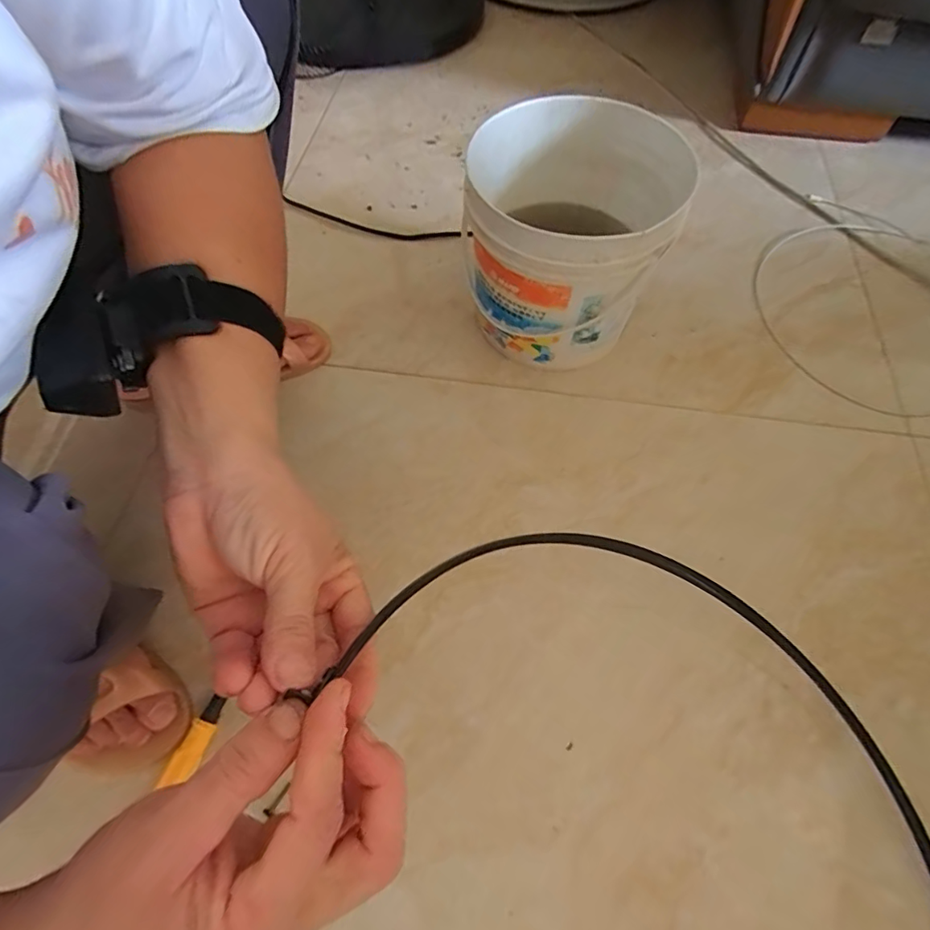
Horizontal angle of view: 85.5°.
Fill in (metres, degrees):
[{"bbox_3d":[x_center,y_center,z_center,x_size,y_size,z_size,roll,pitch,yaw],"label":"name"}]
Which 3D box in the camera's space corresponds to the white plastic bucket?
[{"bbox_3d":[0.102,-0.237,0.549,0.201,0.190,0.209,0,62,0],"label":"white plastic bucket"}]

